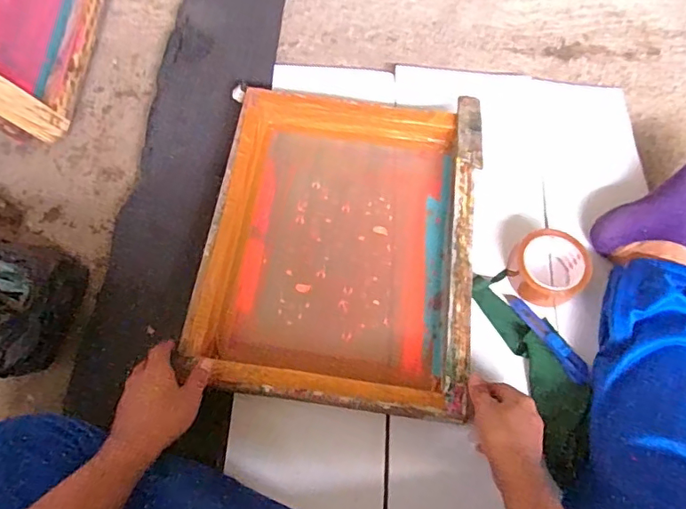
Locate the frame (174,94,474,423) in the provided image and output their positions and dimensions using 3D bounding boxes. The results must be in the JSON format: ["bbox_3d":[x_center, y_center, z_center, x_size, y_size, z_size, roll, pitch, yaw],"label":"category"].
[{"bbox_3d":[0.001,-0.023,0.721,0.356,0.055,0.453,7,68,4],"label":"frame"}]

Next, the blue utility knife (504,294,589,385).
[{"bbox_3d":[0.275,0.111,0.691,0.033,0.017,0.148,-27,54,-10],"label":"blue utility knife"}]

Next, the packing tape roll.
[{"bbox_3d":[0.289,0.016,0.710,0.100,0.062,0.102,0,68,1],"label":"packing tape roll"}]

